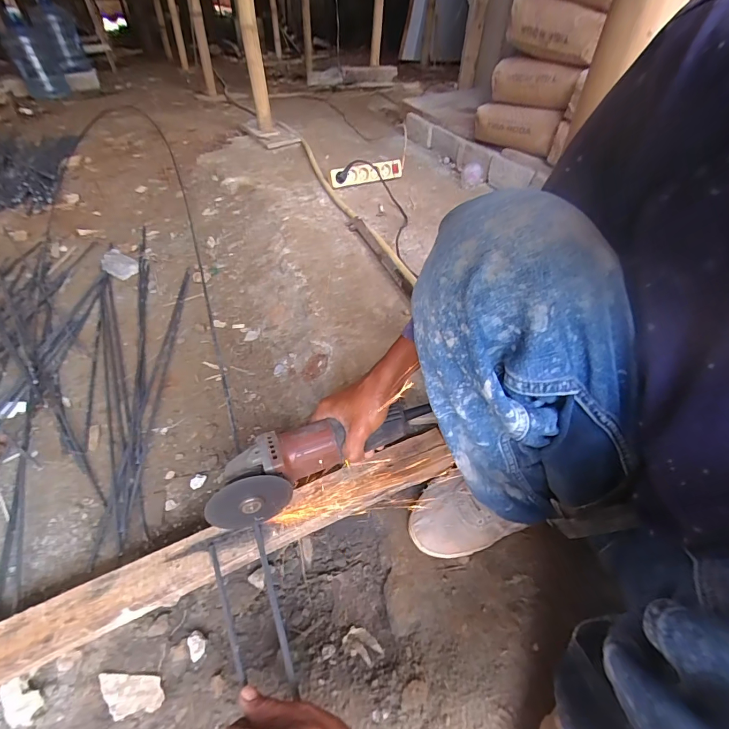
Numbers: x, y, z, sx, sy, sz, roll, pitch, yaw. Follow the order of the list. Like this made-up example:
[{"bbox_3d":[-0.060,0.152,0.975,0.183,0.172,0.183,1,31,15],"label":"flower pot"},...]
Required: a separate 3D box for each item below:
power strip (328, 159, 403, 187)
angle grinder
[{"bbox_3d":[0.009,-0.671,1.379,0.269,0.065,0.052,-20,49,-21],"label":"power strip"},{"bbox_3d":[-0.053,0.117,0.529,0.306,0.083,0.073,-21,48,-20],"label":"angle grinder"}]

